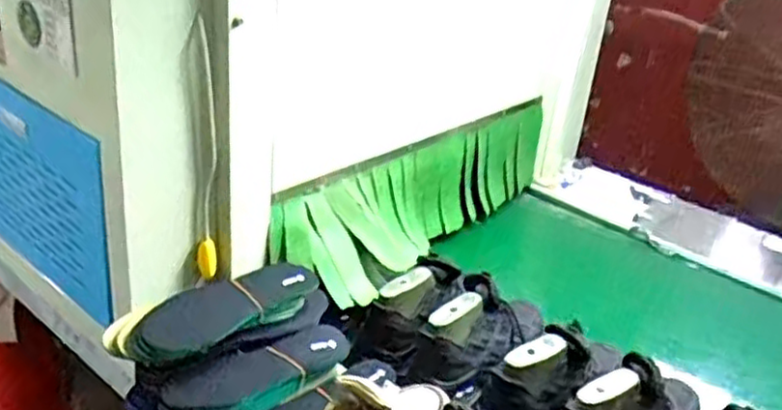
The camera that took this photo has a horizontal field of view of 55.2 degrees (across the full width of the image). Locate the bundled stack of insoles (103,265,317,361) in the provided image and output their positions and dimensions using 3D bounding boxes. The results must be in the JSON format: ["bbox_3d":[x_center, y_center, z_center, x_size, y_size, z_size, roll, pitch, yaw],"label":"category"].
[{"bbox_3d":[-0.240,0.148,1.049,0.104,0.050,0.314,28,35,37],"label":"bundled stack of insoles"}]

